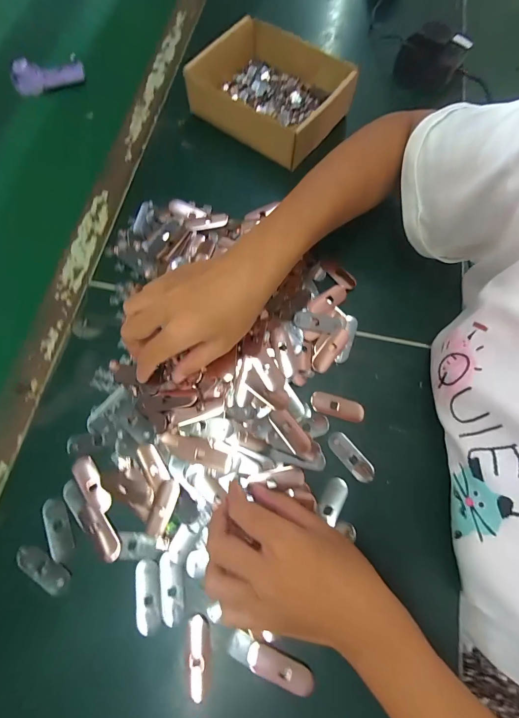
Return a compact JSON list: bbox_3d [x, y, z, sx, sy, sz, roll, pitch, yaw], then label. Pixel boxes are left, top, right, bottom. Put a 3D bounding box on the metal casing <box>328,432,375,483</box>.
[{"bbox_3d":[0.083,0.088,0.304,0.019,0.004,0.050,-40,76,-11],"label":"metal casing"}]

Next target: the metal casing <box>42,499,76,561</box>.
[{"bbox_3d":[-0.173,0.145,0.287,0.018,0.005,0.049,-25,73,-7],"label":"metal casing"}]

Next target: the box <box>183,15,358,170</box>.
[{"bbox_3d":[0.017,-0.333,0.418,0.178,0.049,0.152,33,75,11],"label":"box"}]

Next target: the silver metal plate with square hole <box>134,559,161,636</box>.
[{"bbox_3d":[-0.091,0.192,0.272,0.020,0.005,0.052,-6,72,-1],"label":"silver metal plate with square hole"}]

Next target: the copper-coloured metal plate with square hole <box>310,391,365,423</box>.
[{"bbox_3d":[0.074,0.045,0.319,0.050,0.004,0.021,15,73,5],"label":"copper-coloured metal plate with square hole"}]

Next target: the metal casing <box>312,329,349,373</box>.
[{"bbox_3d":[0.071,-0.009,0.338,0.016,0.005,0.051,37,76,12],"label":"metal casing"}]

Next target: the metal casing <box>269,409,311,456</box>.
[{"bbox_3d":[0.028,0.066,0.309,0.020,0.008,0.046,-37,75,-10],"label":"metal casing"}]

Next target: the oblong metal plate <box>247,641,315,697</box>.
[{"bbox_3d":[0.016,0.235,0.254,0.050,0.007,0.021,21,73,7],"label":"oblong metal plate"}]

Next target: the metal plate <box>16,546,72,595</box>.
[{"bbox_3d":[-0.178,0.171,0.277,0.050,0.005,0.019,32,75,10],"label":"metal plate"}]

